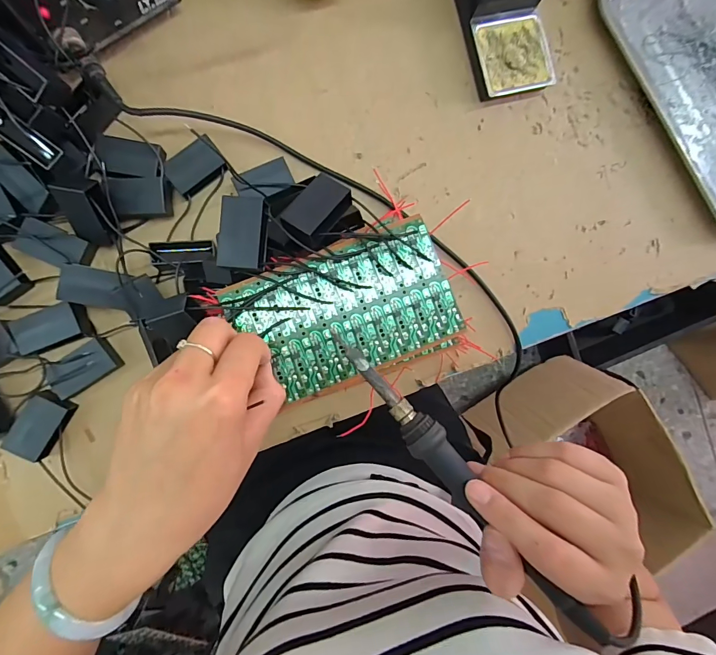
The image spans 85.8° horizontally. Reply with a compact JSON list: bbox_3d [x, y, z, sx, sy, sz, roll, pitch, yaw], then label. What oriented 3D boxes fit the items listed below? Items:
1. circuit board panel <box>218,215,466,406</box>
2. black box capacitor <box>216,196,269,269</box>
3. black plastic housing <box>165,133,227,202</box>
[{"bbox_3d":[-0.007,-0.012,0.280,0.154,0.006,0.090,-22,93,-8],"label":"circuit board panel"},{"bbox_3d":[-0.079,-0.064,0.265,0.031,0.015,0.047,6,91,-9],"label":"black box capacitor"},{"bbox_3d":[-0.137,-0.135,0.326,0.048,0.016,0.031,-38,95,-6],"label":"black plastic housing"}]

